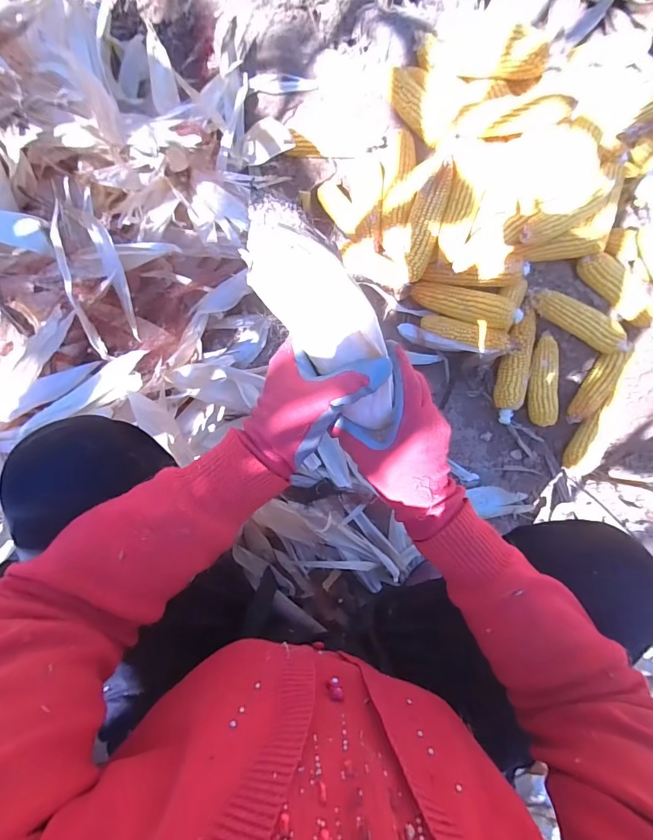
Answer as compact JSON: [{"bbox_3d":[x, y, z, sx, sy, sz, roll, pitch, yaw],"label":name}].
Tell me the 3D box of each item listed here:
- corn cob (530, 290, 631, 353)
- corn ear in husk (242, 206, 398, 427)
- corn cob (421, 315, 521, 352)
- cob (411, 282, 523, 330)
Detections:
[{"bbox_3d":[0.447,-0.173,0.718,0.186,0.043,0.042,34,81,1],"label":"corn cob"},{"bbox_3d":[0.004,-0.063,0.292,0.047,0.052,0.176,-39,122,-8],"label":"corn ear in husk"},{"bbox_3d":[0.255,-0.150,0.743,0.171,0.046,0.045,22,80,23],"label":"corn cob"},{"bbox_3d":[0.245,-0.207,0.728,0.196,0.040,0.047,23,80,22],"label":"cob"}]

